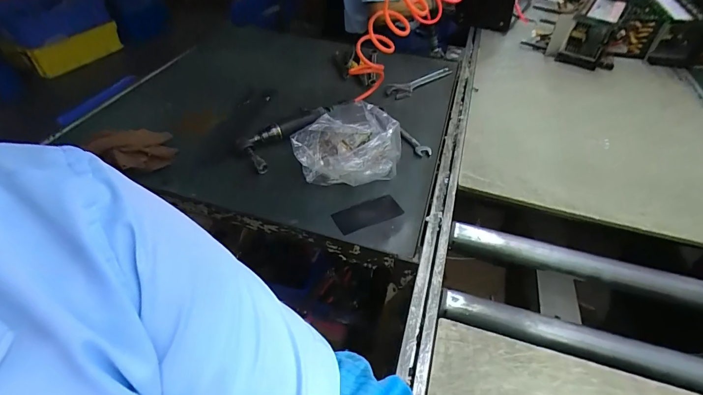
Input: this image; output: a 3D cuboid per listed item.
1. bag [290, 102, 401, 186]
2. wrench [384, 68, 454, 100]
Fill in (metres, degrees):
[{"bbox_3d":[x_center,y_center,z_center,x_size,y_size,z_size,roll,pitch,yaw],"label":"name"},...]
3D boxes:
[{"bbox_3d":[-0.003,-0.103,0.698,0.189,0.094,0.178,10,46,6],"label":"bag"},{"bbox_3d":[0.186,-0.308,0.961,0.224,0.014,0.068,-24,52,-24],"label":"wrench"}]

